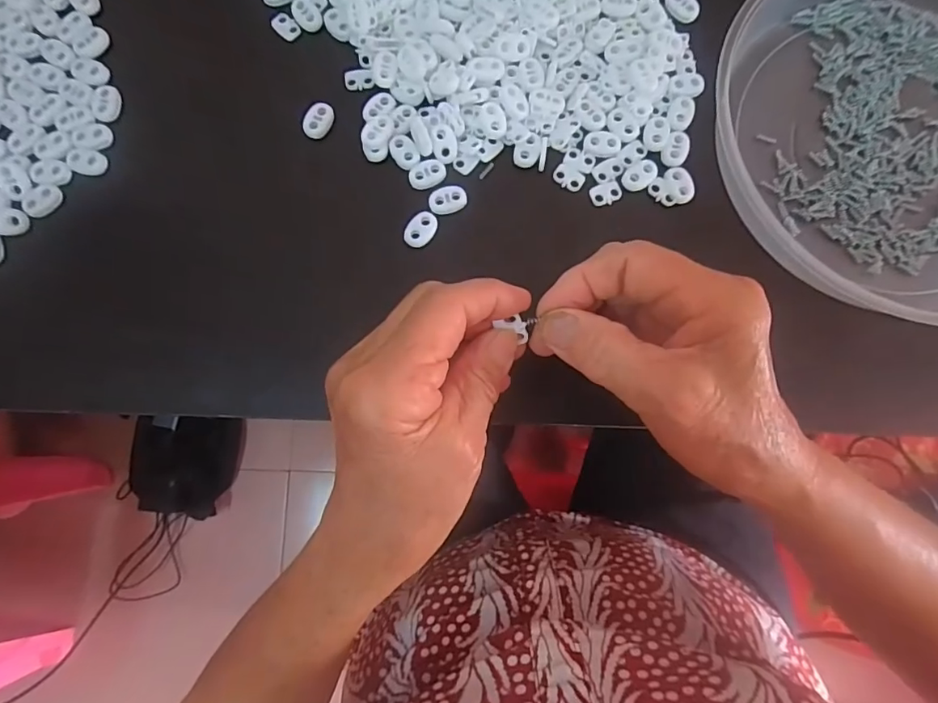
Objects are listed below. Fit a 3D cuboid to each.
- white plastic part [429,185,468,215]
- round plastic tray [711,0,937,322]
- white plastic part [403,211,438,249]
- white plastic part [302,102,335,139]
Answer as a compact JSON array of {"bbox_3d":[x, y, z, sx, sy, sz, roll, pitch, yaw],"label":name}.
[{"bbox_3d":[-0.012,-0.091,0.302,0.023,0.004,0.016,-22,81,-4],"label":"white plastic part"},{"bbox_3d":[0.267,-0.141,0.293,0.226,0.035,0.235,0,80,-1],"label":"round plastic tray"},{"bbox_3d":[-0.028,-0.072,0.297,0.015,0.004,0.023,26,81,4],"label":"white plastic part"},{"bbox_3d":[-0.092,-0.141,0.308,0.014,0.009,0.022,24,81,4],"label":"white plastic part"}]

